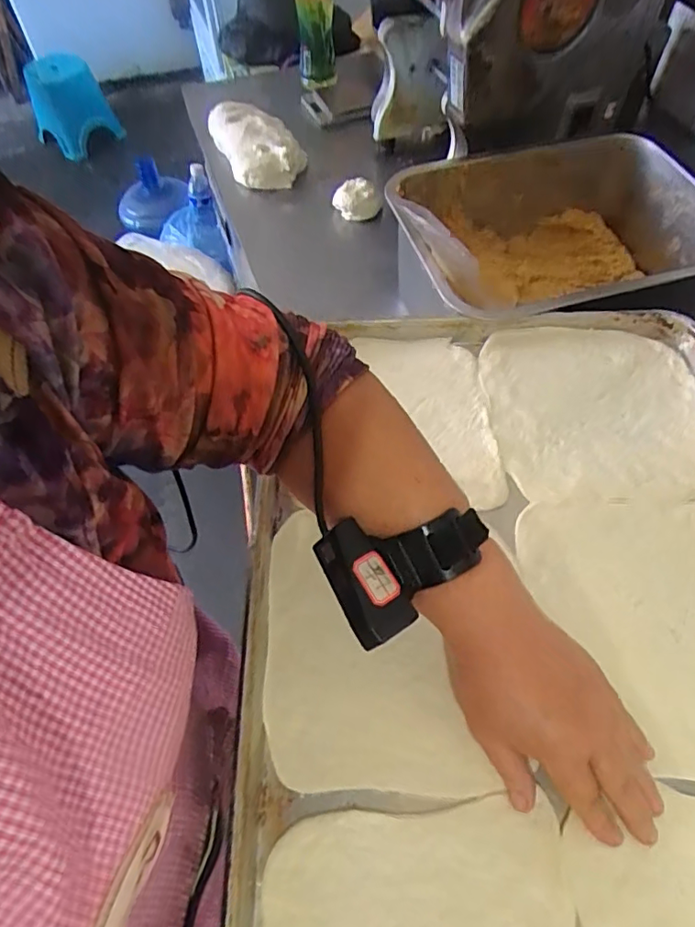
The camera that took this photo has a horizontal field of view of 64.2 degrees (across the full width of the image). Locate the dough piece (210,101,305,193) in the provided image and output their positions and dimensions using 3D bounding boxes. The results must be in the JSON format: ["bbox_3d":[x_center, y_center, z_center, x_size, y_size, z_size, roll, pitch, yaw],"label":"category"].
[{"bbox_3d":[-0.149,-0.521,0.908,0.103,0.063,0.201,-23,60,-12],"label":"dough piece"}]

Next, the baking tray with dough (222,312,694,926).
[{"bbox_3d":[0.136,0.121,0.386,0.408,0.032,0.586,-2,58,0],"label":"baking tray with dough"}]

